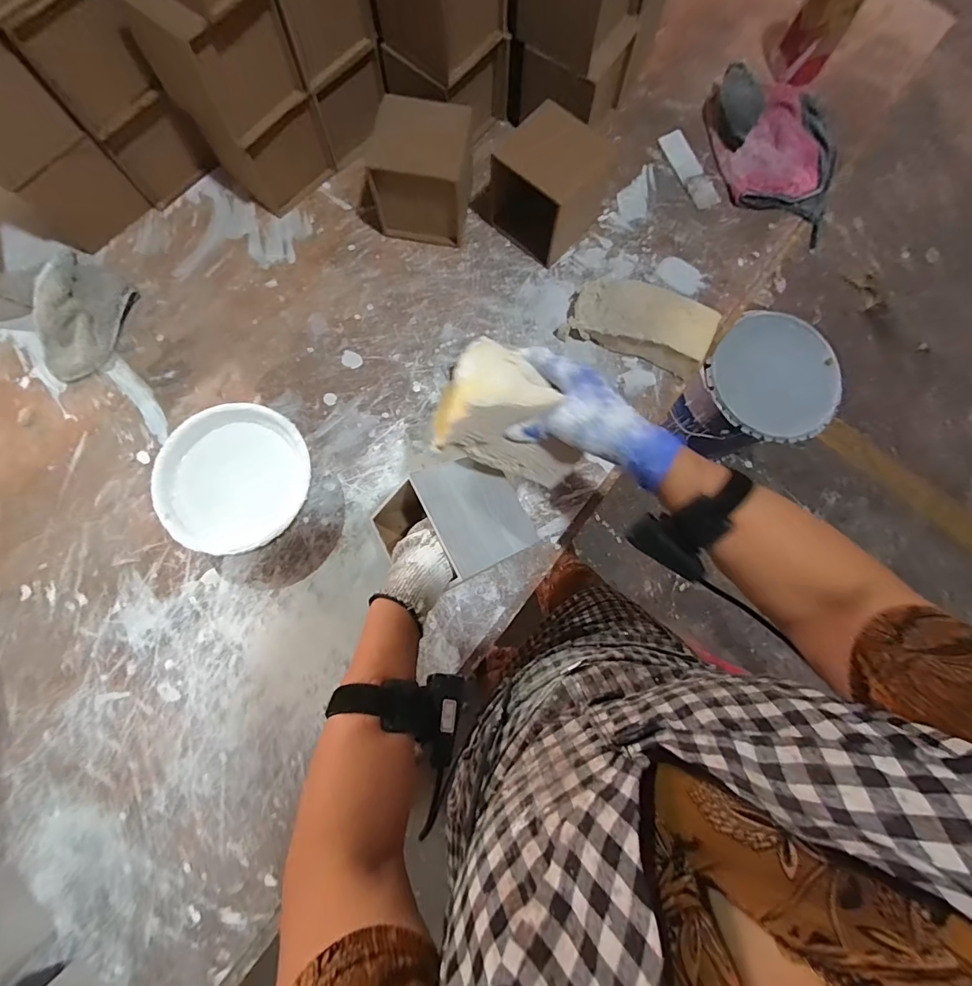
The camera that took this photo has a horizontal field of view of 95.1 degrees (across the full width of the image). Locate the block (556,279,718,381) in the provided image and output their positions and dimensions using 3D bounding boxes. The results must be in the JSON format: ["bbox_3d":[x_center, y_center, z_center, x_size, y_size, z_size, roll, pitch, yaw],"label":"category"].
[{"bbox_3d":[0.199,-0.224,0.583,0.182,0.055,0.086,21,79,3],"label":"block"}]

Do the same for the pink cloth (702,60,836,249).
[{"bbox_3d":[0.416,-0.496,0.639,0.183,0.043,0.234,4,79,0],"label":"pink cloth"}]

